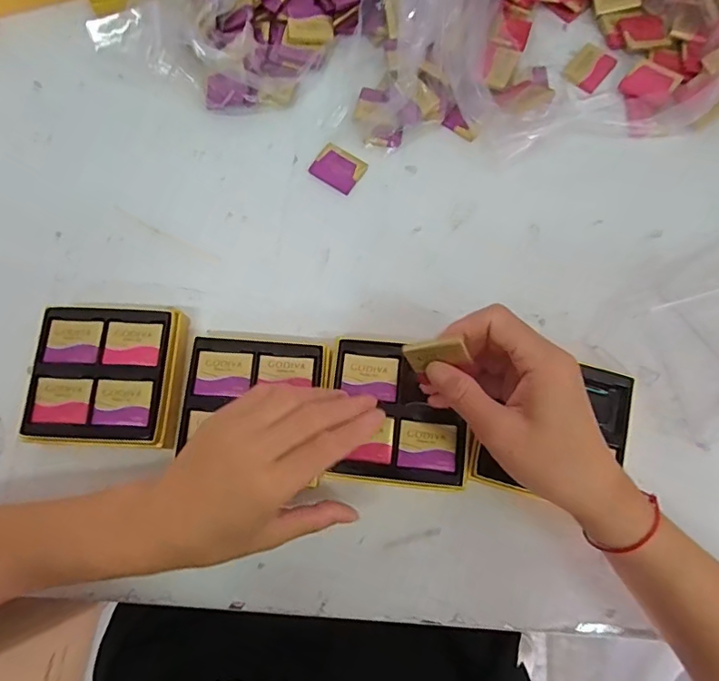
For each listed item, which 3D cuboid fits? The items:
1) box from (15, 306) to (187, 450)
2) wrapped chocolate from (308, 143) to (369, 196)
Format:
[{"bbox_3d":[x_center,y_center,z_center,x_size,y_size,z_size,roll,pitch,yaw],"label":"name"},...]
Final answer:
[{"bbox_3d":[-0.176,0.026,0.361,0.098,0.031,0.095,2,76,2],"label":"box"},{"bbox_3d":[-0.017,-0.141,0.412,0.038,0.009,0.031,32,79,8],"label":"wrapped chocolate"}]

